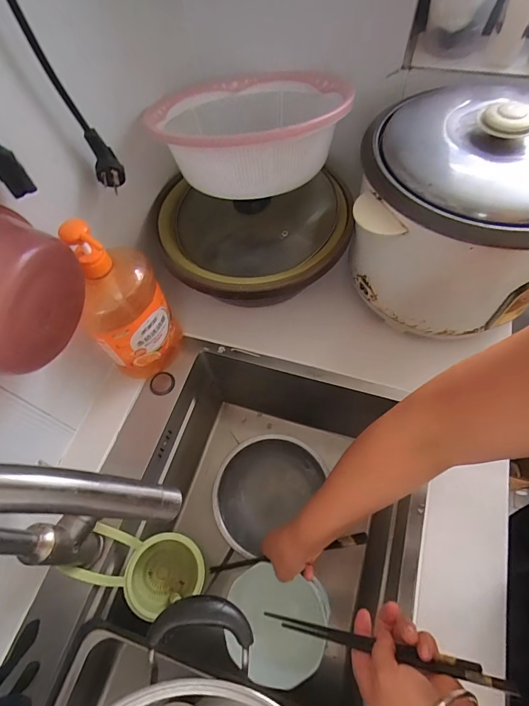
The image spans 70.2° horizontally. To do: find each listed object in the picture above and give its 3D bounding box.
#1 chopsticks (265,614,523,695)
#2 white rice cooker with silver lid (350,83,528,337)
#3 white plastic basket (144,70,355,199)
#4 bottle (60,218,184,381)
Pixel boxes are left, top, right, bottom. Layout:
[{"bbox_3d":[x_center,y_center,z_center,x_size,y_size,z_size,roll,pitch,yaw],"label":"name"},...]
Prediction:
[{"bbox_3d":[0.101,0.292,0.378,0.256,0.020,0.014,-17,53,39],"label":"chopsticks"},{"bbox_3d":[0.282,-0.205,0.531,0.288,0.232,0.293,16,64,12],"label":"white rice cooker with silver lid"},{"bbox_3d":[-0.014,-0.328,0.558,0.258,0.097,0.310,1,47,5],"label":"white plastic basket"},{"bbox_3d":[-0.183,-0.061,0.506,0.059,0.259,0.116,25,66,17],"label":"bottle"}]

